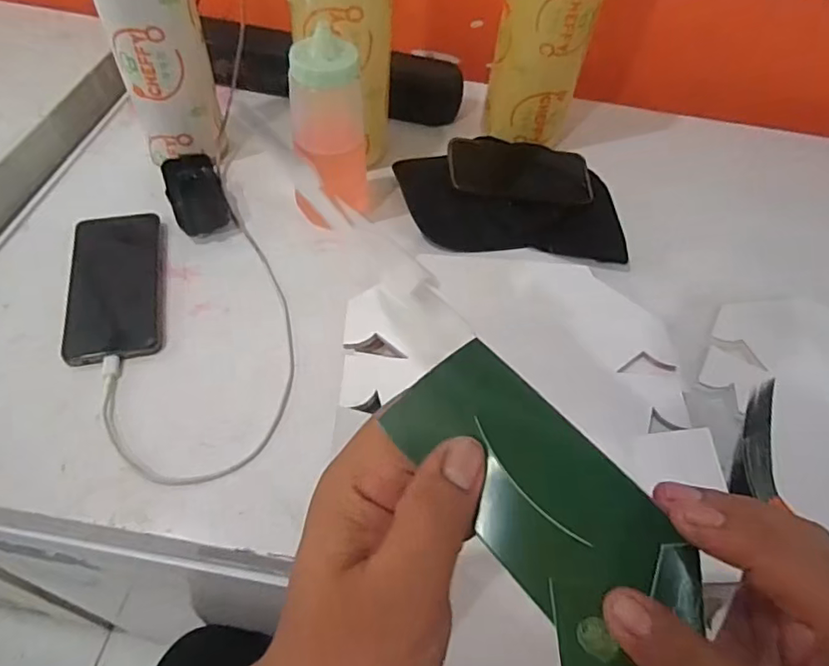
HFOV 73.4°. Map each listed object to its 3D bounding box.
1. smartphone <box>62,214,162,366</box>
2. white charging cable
[{"bbox_3d":[-0.274,-0.045,0.509,0.077,0.011,0.162,-9,57,-11],"label":"smartphone"},{"bbox_3d":[-0.185,0.003,0.486,0.153,0.008,0.261,-5,57,-8],"label":"white charging cable"}]

